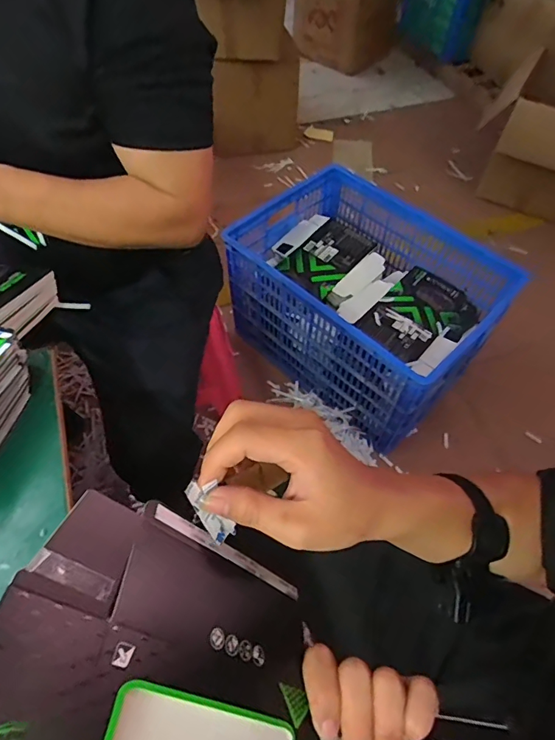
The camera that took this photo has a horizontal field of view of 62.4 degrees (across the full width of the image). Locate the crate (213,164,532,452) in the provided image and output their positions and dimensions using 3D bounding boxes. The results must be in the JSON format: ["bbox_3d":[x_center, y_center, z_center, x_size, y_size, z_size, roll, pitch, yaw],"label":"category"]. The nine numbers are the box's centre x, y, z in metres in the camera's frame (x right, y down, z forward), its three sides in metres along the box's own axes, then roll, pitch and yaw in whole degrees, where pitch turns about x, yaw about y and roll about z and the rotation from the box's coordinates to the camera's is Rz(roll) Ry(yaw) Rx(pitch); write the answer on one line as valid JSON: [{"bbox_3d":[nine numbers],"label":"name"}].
[{"bbox_3d":[0.245,-0.222,1.363,0.697,0.367,0.508,39,64,21],"label":"crate"}]

